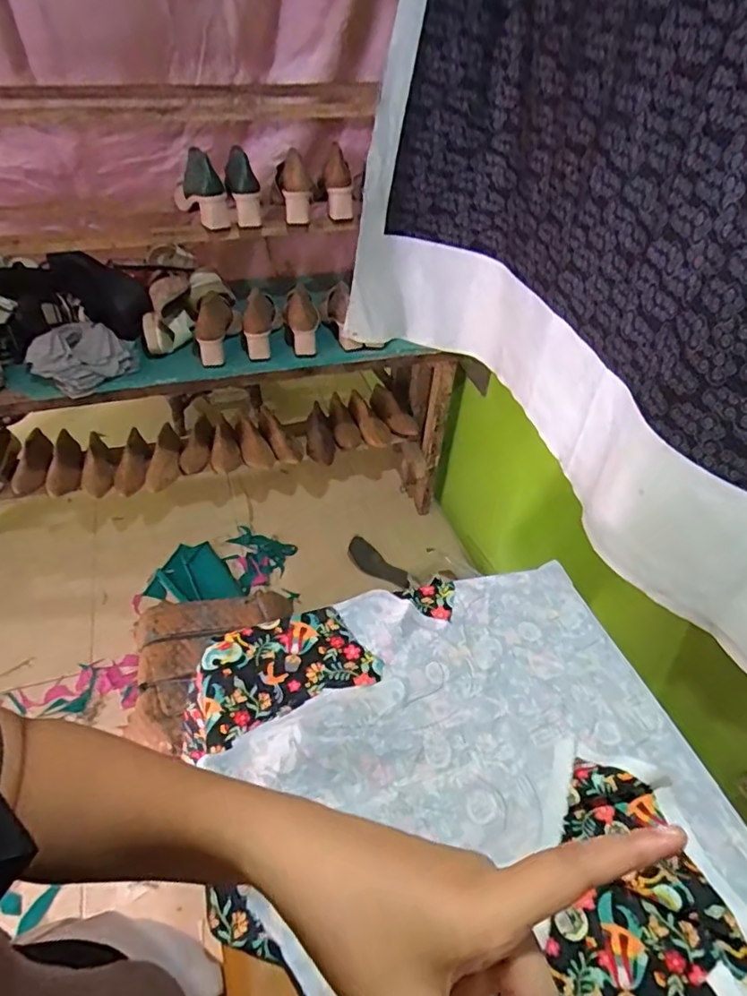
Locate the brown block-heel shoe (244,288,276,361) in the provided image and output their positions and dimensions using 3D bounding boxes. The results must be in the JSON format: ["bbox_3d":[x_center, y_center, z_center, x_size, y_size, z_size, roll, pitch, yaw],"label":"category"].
[{"bbox_3d":[-0.259,-0.388,1.300,0.060,0.065,0.165,1,68,-3],"label":"brown block-heel shoe"}]

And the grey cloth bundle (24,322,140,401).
[{"bbox_3d":[-0.615,-0.302,1.219,0.202,0.073,0.169,-24,51,-26],"label":"grey cloth bundle"}]

